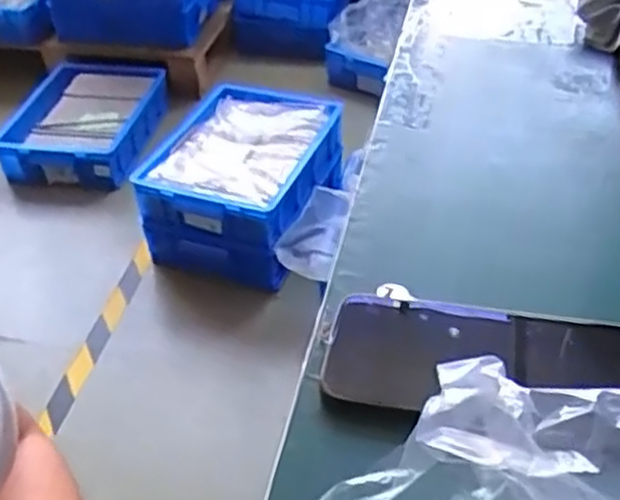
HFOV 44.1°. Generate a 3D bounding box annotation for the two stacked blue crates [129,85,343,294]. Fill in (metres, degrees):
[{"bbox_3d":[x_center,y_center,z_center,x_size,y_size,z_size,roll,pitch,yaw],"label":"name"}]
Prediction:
[{"bbox_3d":[-0.143,-0.142,1.683,0.352,0.246,0.434,13,43,18],"label":"two stacked blue crates"}]

